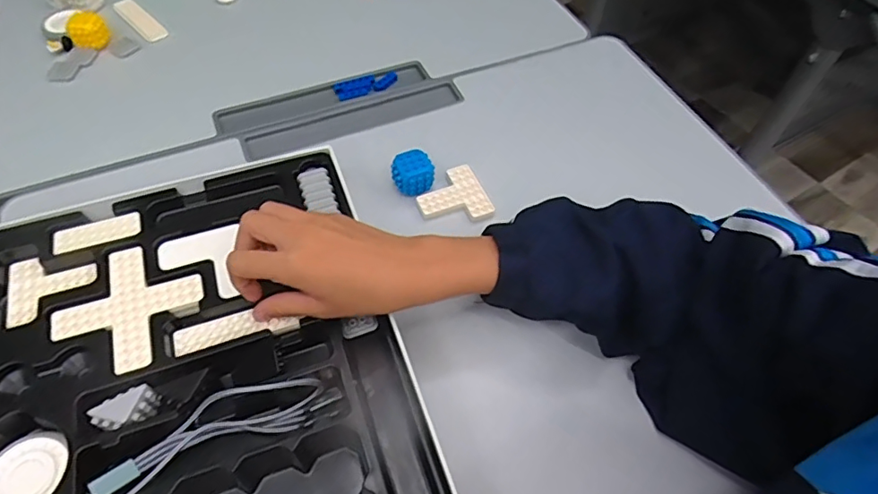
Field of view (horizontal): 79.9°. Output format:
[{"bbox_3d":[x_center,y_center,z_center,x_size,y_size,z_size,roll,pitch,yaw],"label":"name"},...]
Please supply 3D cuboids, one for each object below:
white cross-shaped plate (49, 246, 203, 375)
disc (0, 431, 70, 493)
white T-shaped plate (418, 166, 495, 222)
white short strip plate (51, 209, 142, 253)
[{"bbox_3d":[-0.229,0.044,0.389,0.080,0.006,0.082,21,58,13],"label":"white cross-shaped plate"},{"bbox_3d":[-0.265,0.147,0.335,0.046,0.007,0.052,-9,56,-7],"label":"disc"},{"bbox_3d":[0.013,-0.044,0.501,0.063,0.015,0.064,-23,59,-16],"label":"white T-shaped plate"},{"bbox_3d":[-0.274,-0.012,0.421,0.065,0.004,0.026,-16,57,-12],"label":"white short strip plate"}]

